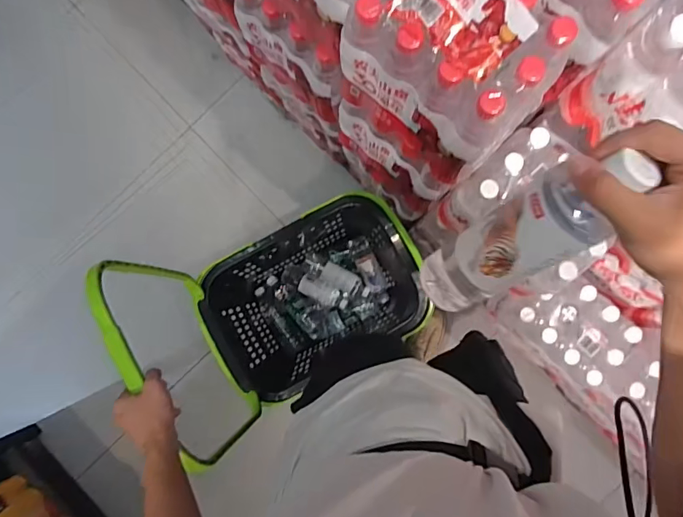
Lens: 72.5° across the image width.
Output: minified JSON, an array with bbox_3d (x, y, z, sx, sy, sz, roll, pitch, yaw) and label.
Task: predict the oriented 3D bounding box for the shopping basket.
[{"bbox_3d":[-0.077,0.073,1.046,0.511,0.849,0.357,-31,86,1],"label":"shopping basket"}]

